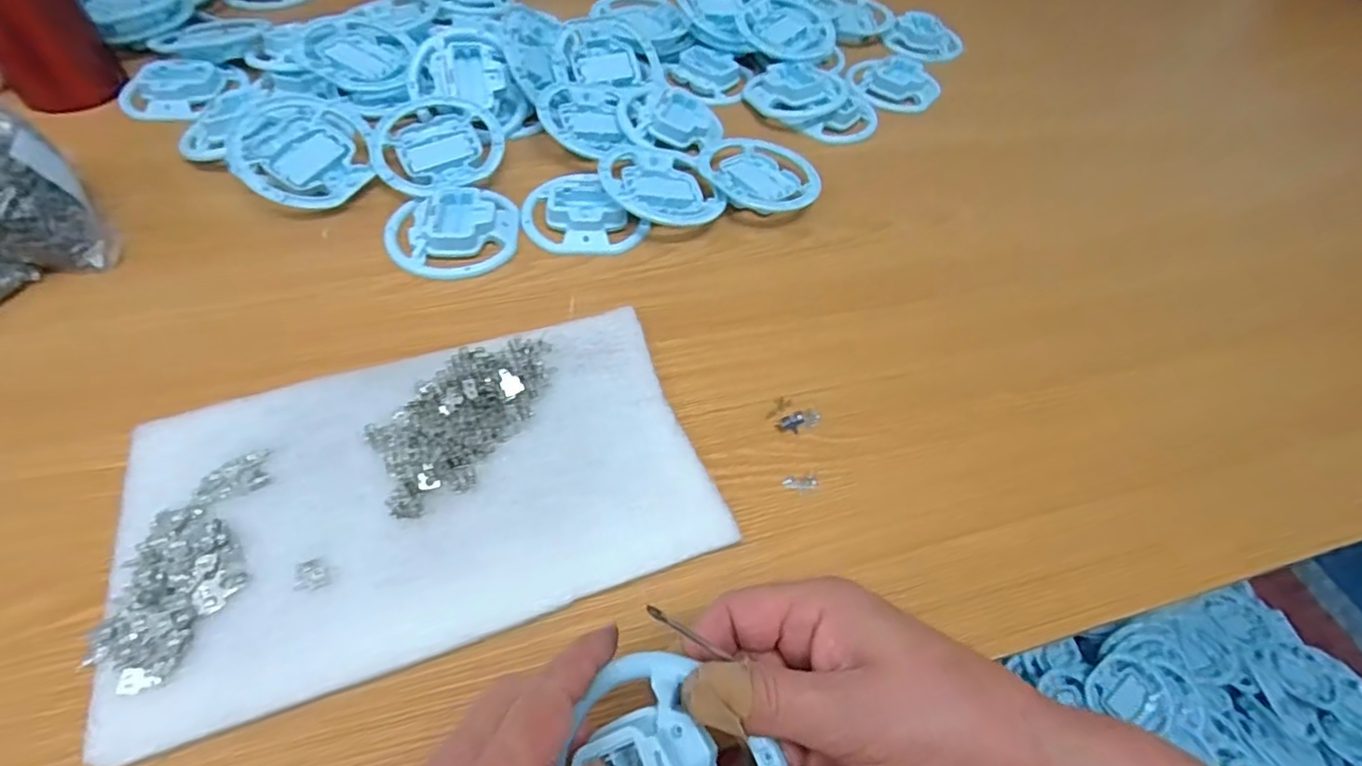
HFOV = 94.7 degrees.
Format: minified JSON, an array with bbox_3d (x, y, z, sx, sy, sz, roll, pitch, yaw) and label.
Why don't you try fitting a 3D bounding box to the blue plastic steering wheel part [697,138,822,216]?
[{"bbox_3d":[0.067,-0.176,0.539,0.102,0.022,0.092,21,54,12],"label":"blue plastic steering wheel part"}]

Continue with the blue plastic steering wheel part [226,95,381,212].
[{"bbox_3d":[-0.300,-0.185,0.503,0.098,0.020,0.109,21,57,-13],"label":"blue plastic steering wheel part"}]

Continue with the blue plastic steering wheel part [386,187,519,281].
[{"bbox_3d":[-0.173,-0.117,0.477,0.097,0.017,0.086,-15,55,-15],"label":"blue plastic steering wheel part"}]

